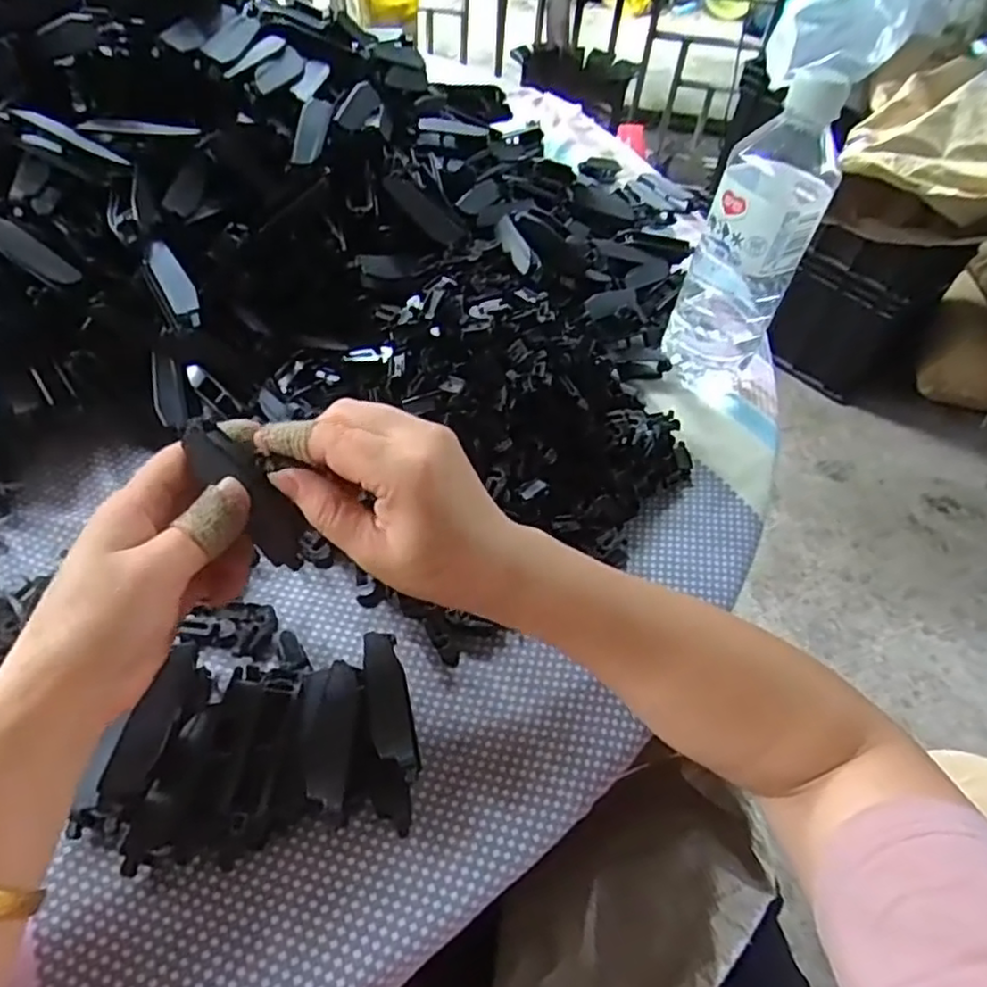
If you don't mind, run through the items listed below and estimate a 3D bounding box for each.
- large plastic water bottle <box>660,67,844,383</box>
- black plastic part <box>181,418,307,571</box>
[{"bbox_3d":[0.174,-0.169,0.457,0.066,0.199,0.066,21,53,11],"label":"large plastic water bottle"},{"bbox_3d":[-0.105,0.000,0.294,0.021,0.015,0.075,-42,108,-32],"label":"black plastic part"}]

